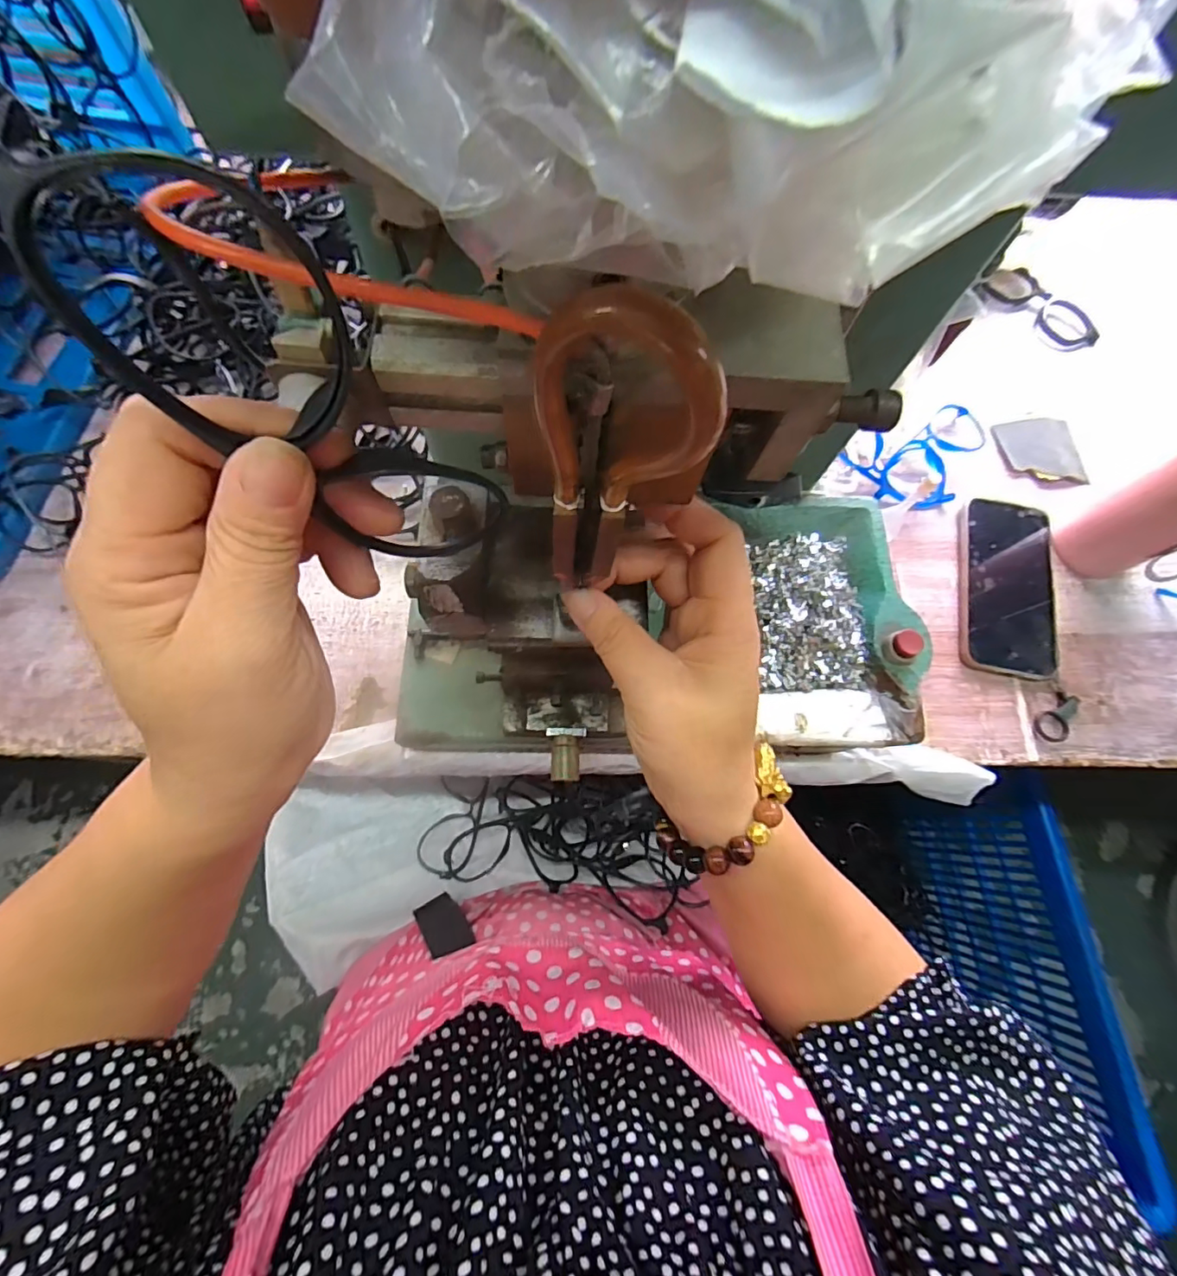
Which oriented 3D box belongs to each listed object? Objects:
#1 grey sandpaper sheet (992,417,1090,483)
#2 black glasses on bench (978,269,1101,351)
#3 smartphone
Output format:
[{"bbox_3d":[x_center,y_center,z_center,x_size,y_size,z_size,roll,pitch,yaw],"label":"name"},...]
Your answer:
[{"bbox_3d":[0.430,-0.176,0.519,0.065,0.018,0.066,-6,72,-4],"label":"grey sandpaper sheet"},{"bbox_3d":[0.486,-0.354,0.589,0.130,0.023,0.055,38,74,10],"label":"black glasses on bench"},{"bbox_3d":[0.369,-0.047,0.479,0.084,0.011,0.160,11,72,2],"label":"smartphone"}]

